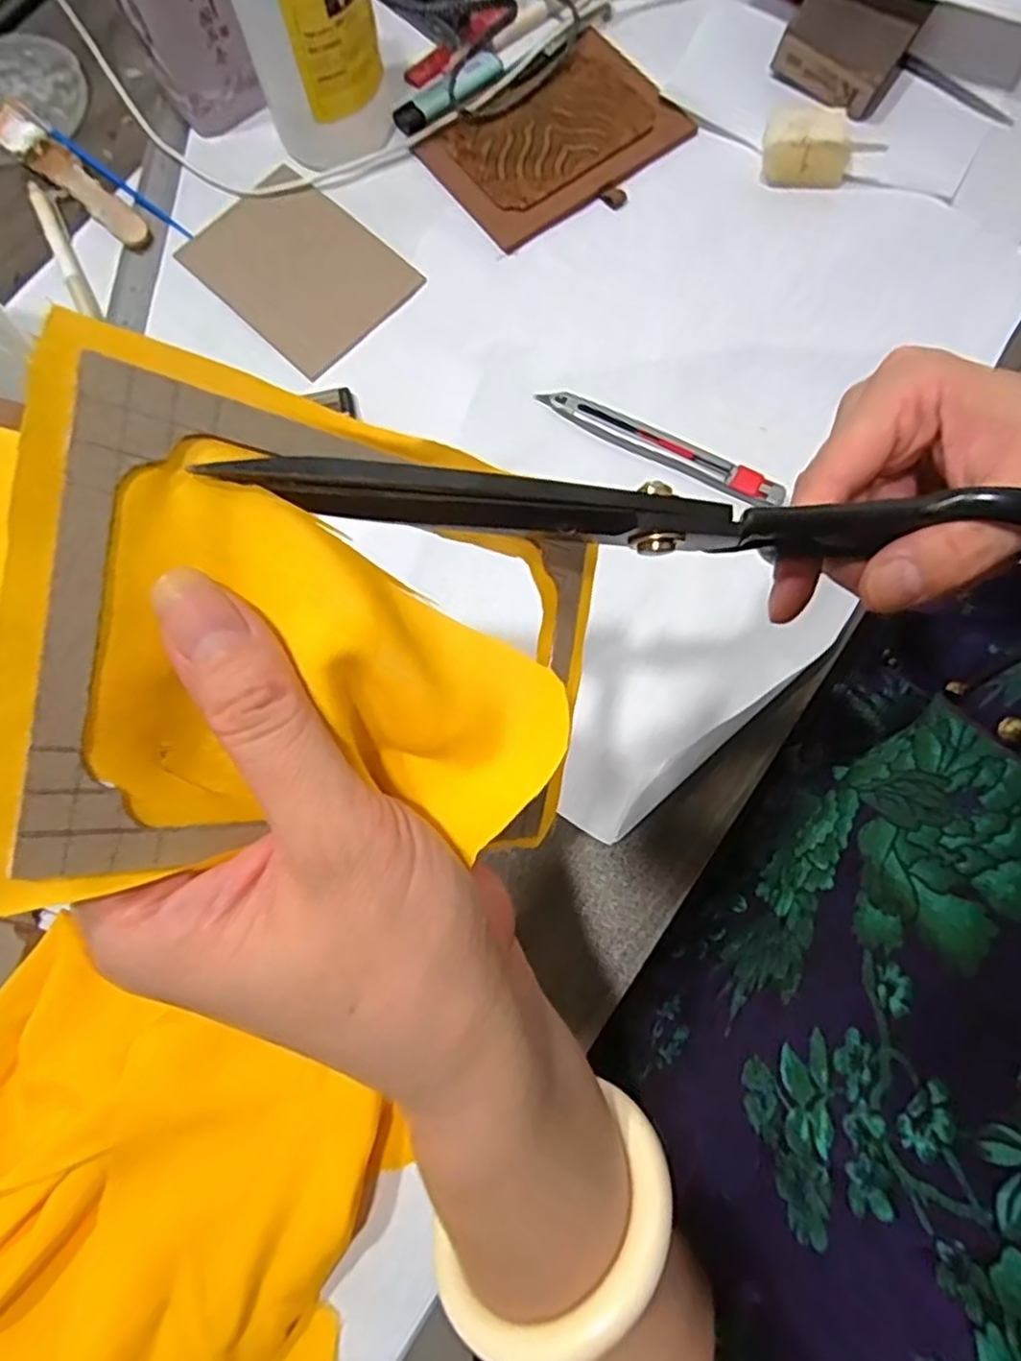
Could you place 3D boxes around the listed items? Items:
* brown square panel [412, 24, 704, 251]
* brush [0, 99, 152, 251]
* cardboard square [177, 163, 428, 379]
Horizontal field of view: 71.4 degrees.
[{"bbox_3d":[0.031,-0.349,0.457,0.149,0.007,0.110,-37,78,-7],"label":"brown square panel"},{"bbox_3d":[-0.293,-0.335,0.471,0.151,0.014,0.027,42,81,11],"label":"brush"},{"bbox_3d":[-0.136,-0.266,0.454,0.096,0.006,0.145,-44,79,-9],"label":"cardboard square"}]

